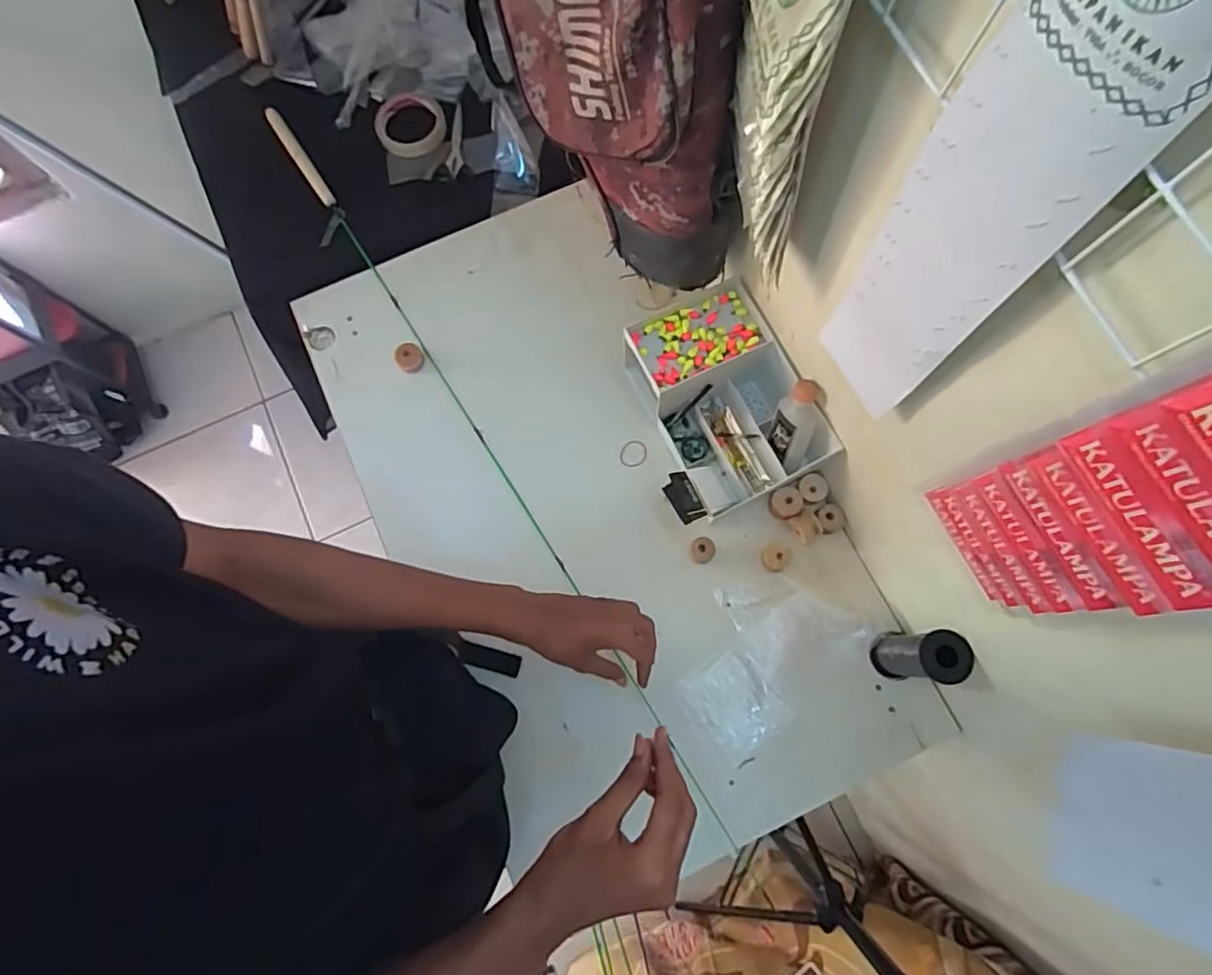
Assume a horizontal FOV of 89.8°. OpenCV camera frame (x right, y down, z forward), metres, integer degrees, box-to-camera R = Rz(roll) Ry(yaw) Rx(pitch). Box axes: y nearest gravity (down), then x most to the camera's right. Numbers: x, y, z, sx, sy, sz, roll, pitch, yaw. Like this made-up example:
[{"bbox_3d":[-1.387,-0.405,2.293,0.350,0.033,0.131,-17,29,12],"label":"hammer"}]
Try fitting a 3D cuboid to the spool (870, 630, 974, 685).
[{"bbox_3d":[0.319,0.173,0.620,0.049,0.115,0.051,4,76,2],"label":"spool"}]

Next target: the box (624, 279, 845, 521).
[{"bbox_3d":[0.131,-0.095,0.702,0.176,0.102,0.232,-24,77,-5],"label":"box"}]

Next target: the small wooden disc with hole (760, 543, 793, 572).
[{"bbox_3d":[0.196,0.080,0.697,0.034,0.011,0.032,0,76,1],"label":"small wooden disc with hole"}]

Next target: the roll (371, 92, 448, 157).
[{"bbox_3d":[-0.275,-0.509,0.851,0.097,0.013,0.097,-15,76,-2],"label":"roll"}]

